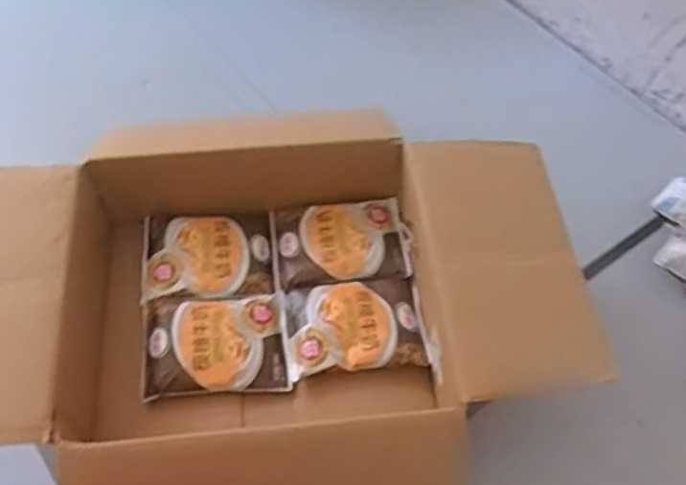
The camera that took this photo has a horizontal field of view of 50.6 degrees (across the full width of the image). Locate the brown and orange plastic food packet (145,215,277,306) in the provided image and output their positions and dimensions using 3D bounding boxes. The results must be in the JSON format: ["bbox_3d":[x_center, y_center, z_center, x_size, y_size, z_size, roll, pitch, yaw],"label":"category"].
[{"bbox_3d":[-0.135,0.011,0.729,0.129,0.012,0.102,-4,56,-6],"label":"brown and orange plastic food packet"}]

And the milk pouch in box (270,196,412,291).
[{"bbox_3d":[-0.002,-0.003,0.738,0.132,0.020,0.099,-5,56,-7],"label":"milk pouch in box"}]

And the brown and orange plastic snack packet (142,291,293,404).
[{"bbox_3d":[-0.119,0.090,0.677,0.130,0.023,0.097,-4,56,-7],"label":"brown and orange plastic snack packet"}]

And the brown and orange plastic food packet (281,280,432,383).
[{"bbox_3d":[0.010,0.077,0.685,0.130,0.015,0.090,-4,56,-7],"label":"brown and orange plastic food packet"}]

